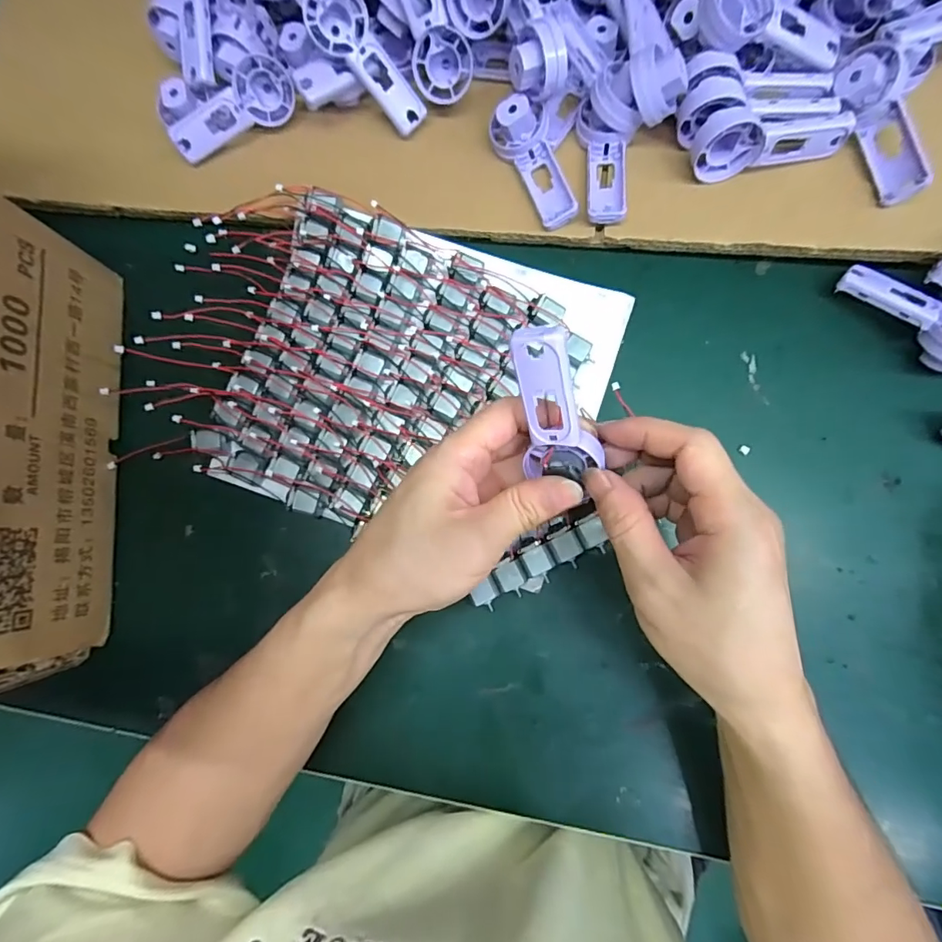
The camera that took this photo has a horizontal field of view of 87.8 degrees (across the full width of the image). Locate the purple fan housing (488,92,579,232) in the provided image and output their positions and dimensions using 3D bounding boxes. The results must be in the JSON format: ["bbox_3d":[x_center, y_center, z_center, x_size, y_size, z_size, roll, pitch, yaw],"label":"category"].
[{"bbox_3d":[0.046,-0.205,0.326,0.034,0.027,0.085,-28,80,1],"label":"purple fan housing"}]

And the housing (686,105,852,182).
[{"bbox_3d":[0.185,-0.204,0.303,0.094,0.032,0.024,-1,81,5],"label":"housing"}]

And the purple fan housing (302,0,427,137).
[{"bbox_3d":[-0.071,-0.276,0.330,0.038,0.019,0.096,-42,108,-1],"label":"purple fan housing"}]

